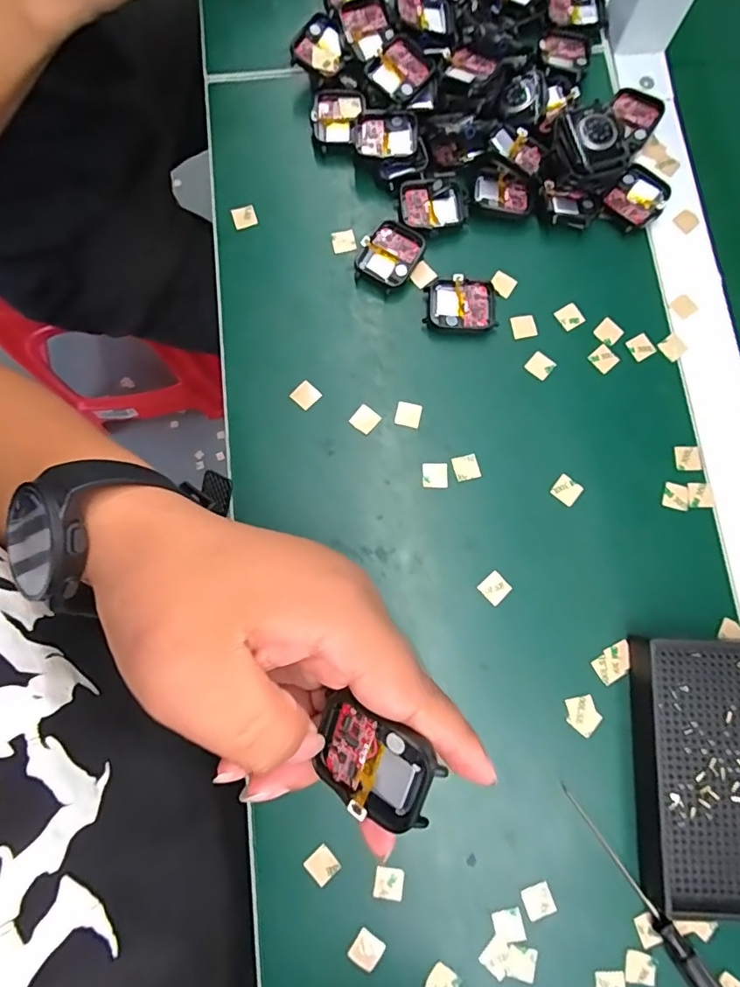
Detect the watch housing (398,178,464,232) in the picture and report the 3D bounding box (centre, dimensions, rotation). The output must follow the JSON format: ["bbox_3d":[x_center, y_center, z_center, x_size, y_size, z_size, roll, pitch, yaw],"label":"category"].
[{"bbox_3d":[0.043,-0.196,0.347,0.042,0.006,0.039,-7,80,0],"label":"watch housing"}]

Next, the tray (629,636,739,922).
[{"bbox_3d":[0.198,0.151,0.280,0.096,0.020,0.134,4,80,2],"label":"tray"}]

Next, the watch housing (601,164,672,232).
[{"bbox_3d":[0.185,-0.204,0.354,0.043,0.009,0.036,-42,82,-6],"label":"watch housing"}]

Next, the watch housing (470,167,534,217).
[{"bbox_3d":[0.091,-0.206,0.350,0.043,0.009,0.033,12,80,3],"label":"watch housing"}]

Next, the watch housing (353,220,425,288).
[{"bbox_3d":[0.013,-0.161,0.344,0.038,0.011,0.042,26,81,5],"label":"watch housing"}]

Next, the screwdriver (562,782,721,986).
[{"bbox_3d":[0.149,0.220,0.270,0.012,0.015,0.135,-33,81,-5],"label":"screwdriver"}]

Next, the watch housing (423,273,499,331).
[{"bbox_3d":[0.060,-0.124,0.339,0.045,0.014,0.035,-2,80,1],"label":"watch housing"}]

